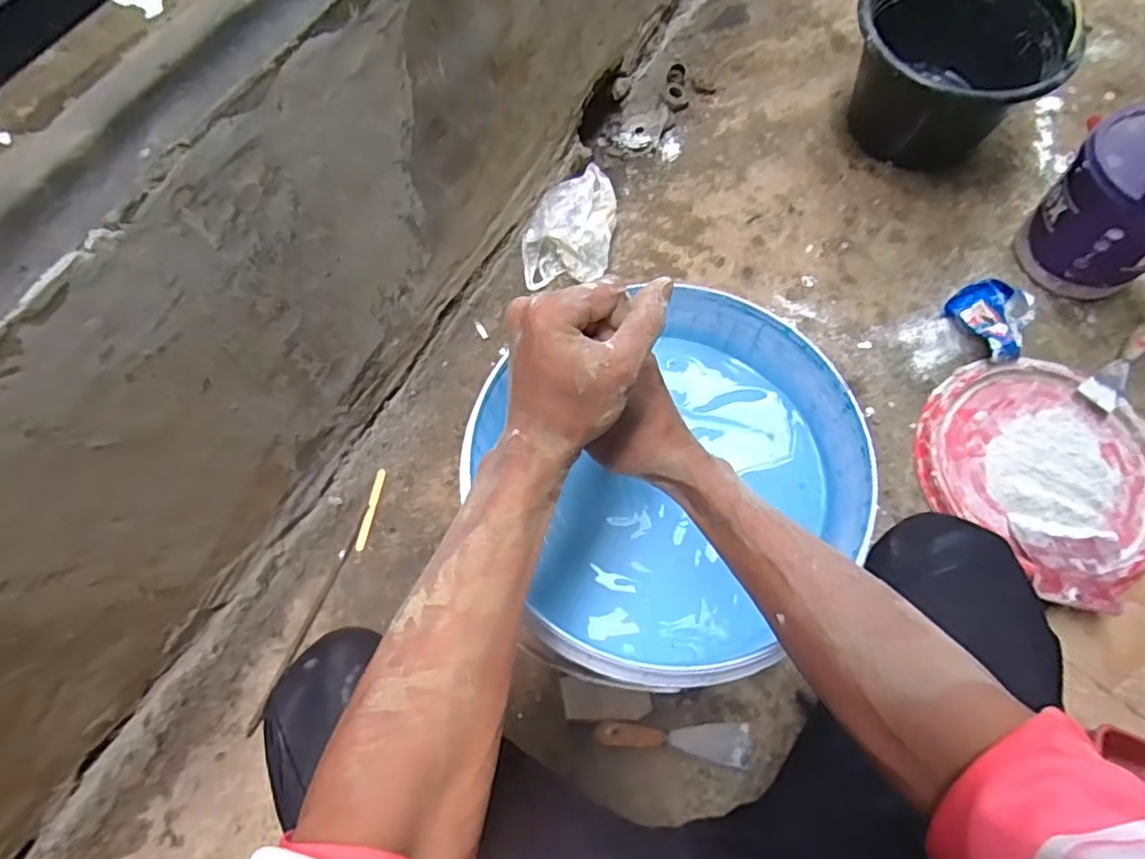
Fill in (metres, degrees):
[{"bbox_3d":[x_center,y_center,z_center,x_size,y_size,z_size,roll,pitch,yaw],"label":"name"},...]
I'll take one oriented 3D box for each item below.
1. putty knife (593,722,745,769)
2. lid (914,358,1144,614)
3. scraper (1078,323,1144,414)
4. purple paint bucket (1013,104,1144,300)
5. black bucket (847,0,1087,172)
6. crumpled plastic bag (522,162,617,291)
[{"bbox_3d":[0.113,0.349,0.720,0.170,0.024,0.043,3,69,2],"label":"putty knife"},{"bbox_3d":[0.609,0.045,0.828,0.282,0.029,0.300,0,69,0],"label":"lid"},{"bbox_3d":[0.754,-0.087,0.874,0.151,0.017,0.048,-39,74,-13],"label":"scraper"},{"bbox_3d":[0.737,-0.302,0.855,0.179,0.225,0.177,-38,73,-13],"label":"purple paint bucket"},{"bbox_3d":[0.555,-0.538,0.971,0.276,0.190,0.282,0,69,0],"label":"black bucket"},{"bbox_3d":[-0.006,-0.301,0.963,0.141,0.083,0.161,-2,69,0],"label":"crumpled plastic bag"}]

